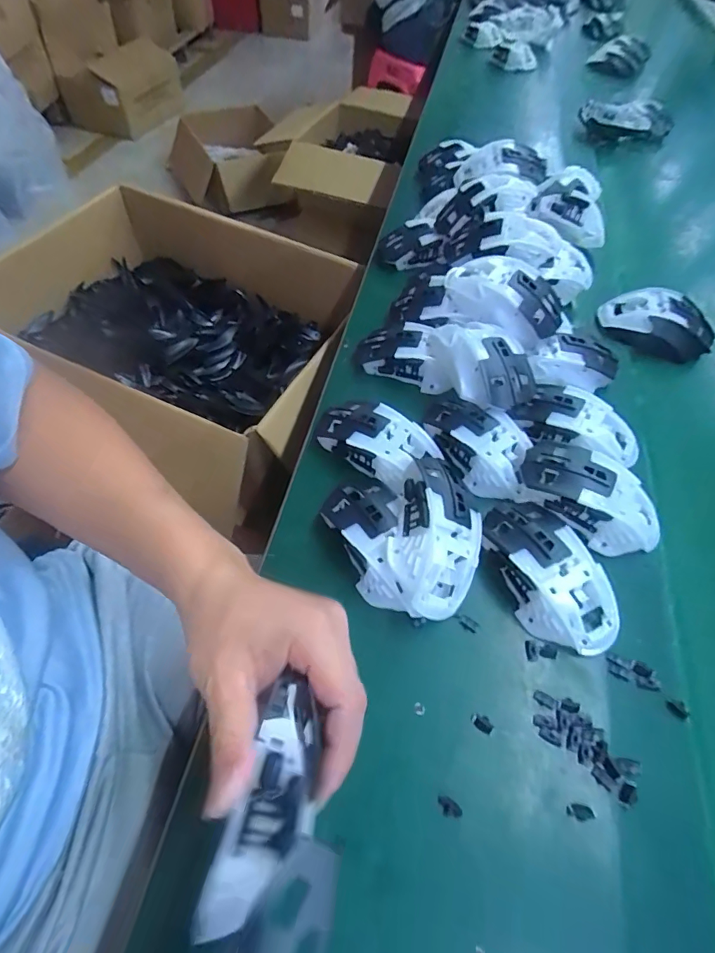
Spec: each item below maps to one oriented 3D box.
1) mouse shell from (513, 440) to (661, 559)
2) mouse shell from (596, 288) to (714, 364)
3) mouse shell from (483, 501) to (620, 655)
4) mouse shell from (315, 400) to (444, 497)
[{"bbox_3d":[0.182,0.014,0.353,0.113,0.040,0.060,28,59,15],"label":"mouse shell"},{"bbox_3d":[0.319,-0.159,0.478,0.116,0.041,0.057,12,56,5],"label":"mouse shell"},{"bbox_3d":[0.137,0.065,0.327,0.060,0.035,0.114,-16,59,-14],"label":"mouse shell"},{"bbox_3d":[0.015,-0.035,0.393,0.104,0.033,0.056,33,60,17],"label":"mouse shell"}]

